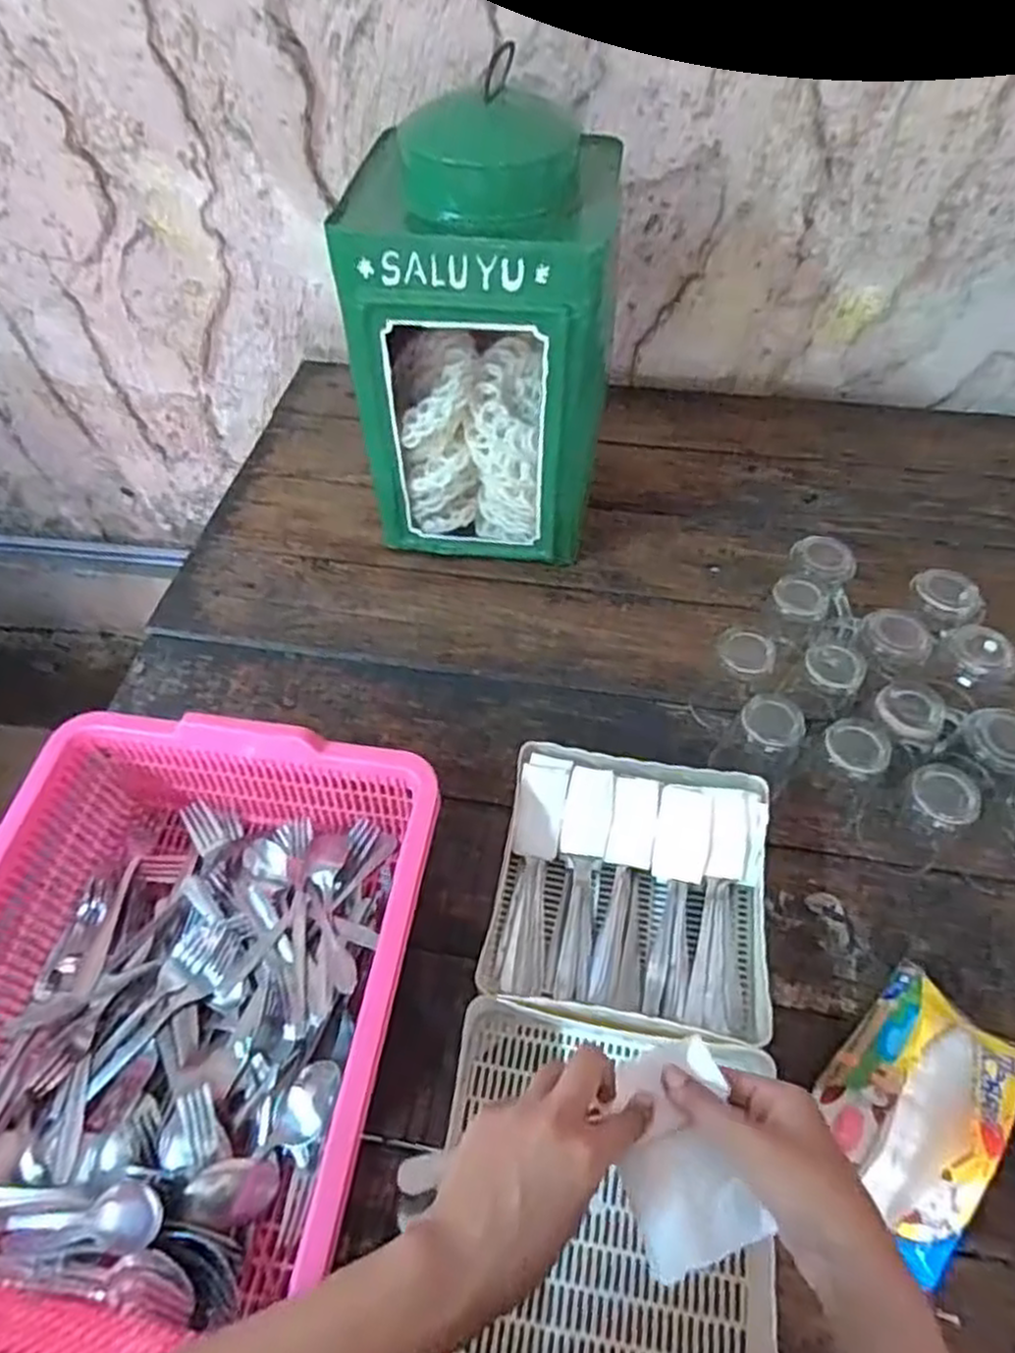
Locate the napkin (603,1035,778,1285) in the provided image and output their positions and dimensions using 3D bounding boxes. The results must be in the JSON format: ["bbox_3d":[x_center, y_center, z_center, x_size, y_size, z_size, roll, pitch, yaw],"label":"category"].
[{"bbox_3d":[0.091,0.250,0.398,0.064,0.010,0.101,-11,55,-7],"label":"napkin"}]

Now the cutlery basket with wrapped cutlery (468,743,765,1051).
[{"bbox_3d":[0.098,0.168,0.613,0.213,0.064,0.203,8,55,6],"label":"cutlery basket with wrapped cutlery"}]

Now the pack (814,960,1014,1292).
[{"bbox_3d":[0.284,0.298,0.523,0.110,0.062,0.159,39,64,25],"label":"pack"}]

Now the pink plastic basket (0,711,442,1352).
[{"bbox_3d":[-0.228,0.233,0.530,0.304,0.126,0.384,8,55,6],"label":"pink plastic basket"}]

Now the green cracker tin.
[{"bbox_3d":[-0.022,-0.318,0.757,0.229,0.391,0.184,7,55,6],"label":"green cracker tin"}]

